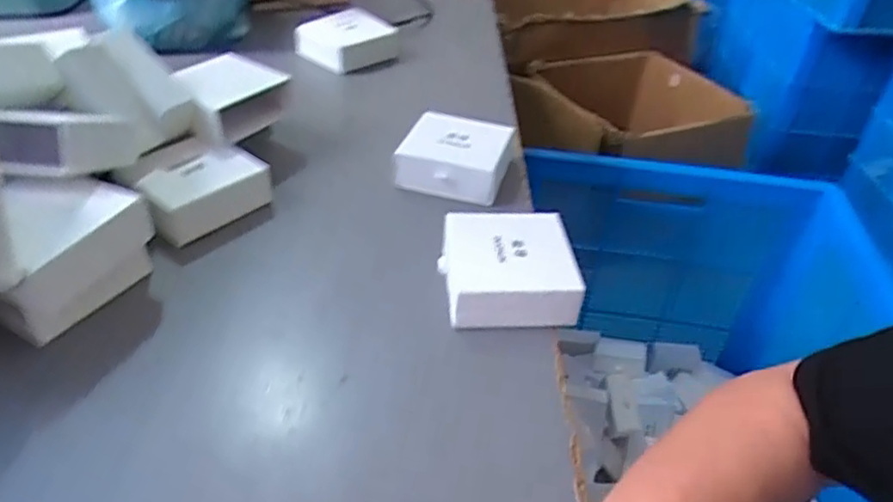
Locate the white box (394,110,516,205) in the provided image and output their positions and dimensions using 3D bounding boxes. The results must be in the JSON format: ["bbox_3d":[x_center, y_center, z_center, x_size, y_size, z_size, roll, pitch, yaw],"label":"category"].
[{"bbox_3d":[0.010,-0.094,0.618,0.097,0.042,0.096,11,39,9],"label":"white box"}]

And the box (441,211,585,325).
[{"bbox_3d":[0.046,0.011,0.487,0.097,0.038,0.092,-1,39,-5],"label":"box"}]

